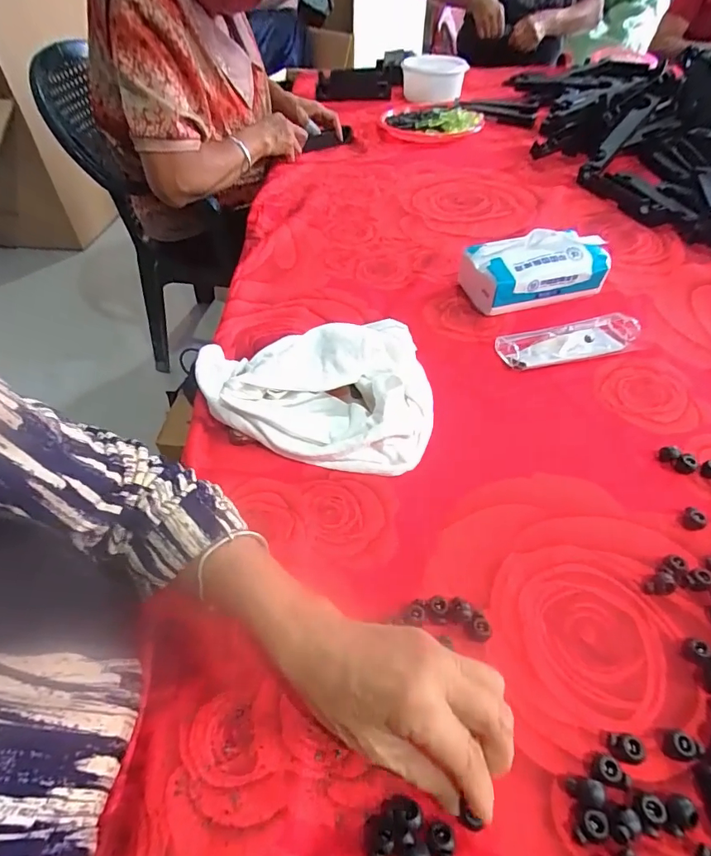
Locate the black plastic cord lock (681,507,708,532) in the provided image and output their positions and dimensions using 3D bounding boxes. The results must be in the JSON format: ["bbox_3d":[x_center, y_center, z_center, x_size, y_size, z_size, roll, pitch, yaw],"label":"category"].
[{"bbox_3d":[0.273,0.073,0.373,0.015,0.013,0.017,-29,53,-23],"label":"black plastic cord lock"}]

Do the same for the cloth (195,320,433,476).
[{"bbox_3d":[-0.047,-0.035,0.449,0.232,0.059,0.158,-2,48,0],"label":"cloth"}]

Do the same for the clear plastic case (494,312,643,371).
[{"bbox_3d":[0.242,-0.099,0.520,0.161,0.019,0.051,-11,48,-8],"label":"clear plastic case"}]

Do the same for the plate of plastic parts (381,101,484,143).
[{"bbox_3d":[0.176,-0.719,1.074,0.225,0.029,0.258,2,48,3],"label":"plate of plastic parts"}]

